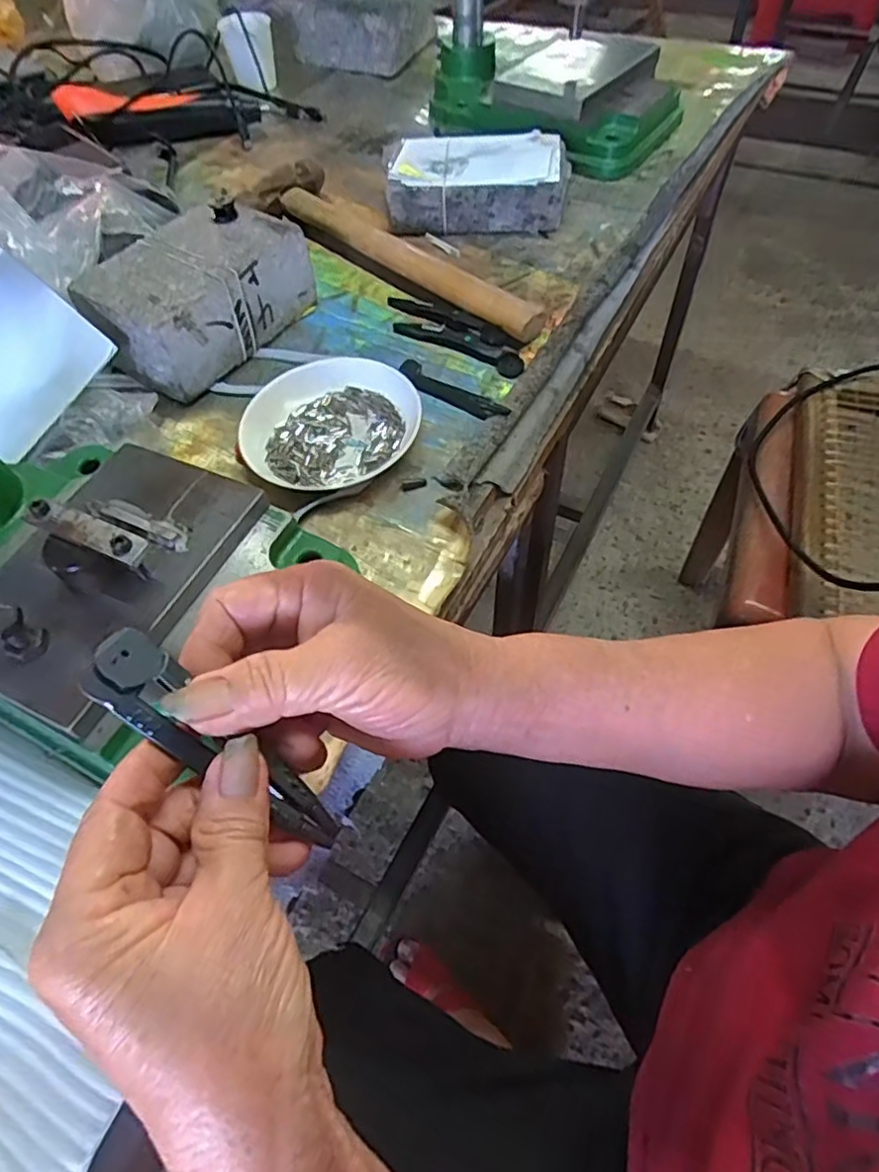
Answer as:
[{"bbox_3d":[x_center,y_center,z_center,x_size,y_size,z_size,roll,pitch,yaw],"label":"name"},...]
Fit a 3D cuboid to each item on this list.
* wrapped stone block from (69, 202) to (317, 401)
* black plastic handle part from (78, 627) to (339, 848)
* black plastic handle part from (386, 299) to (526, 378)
[{"bbox_3d":[-0.180,-0.219,0.475,0.095,0.058,0.150,29,63,20],"label":"wrapped stone block"},{"bbox_3d":[-0.071,0.052,0.211,0.098,0.007,0.023,41,62,-15],"label":"black plastic handle part"},{"bbox_3d":[0.010,-0.193,0.481,0.130,0.011,0.035,31,64,21],"label":"black plastic handle part"}]

